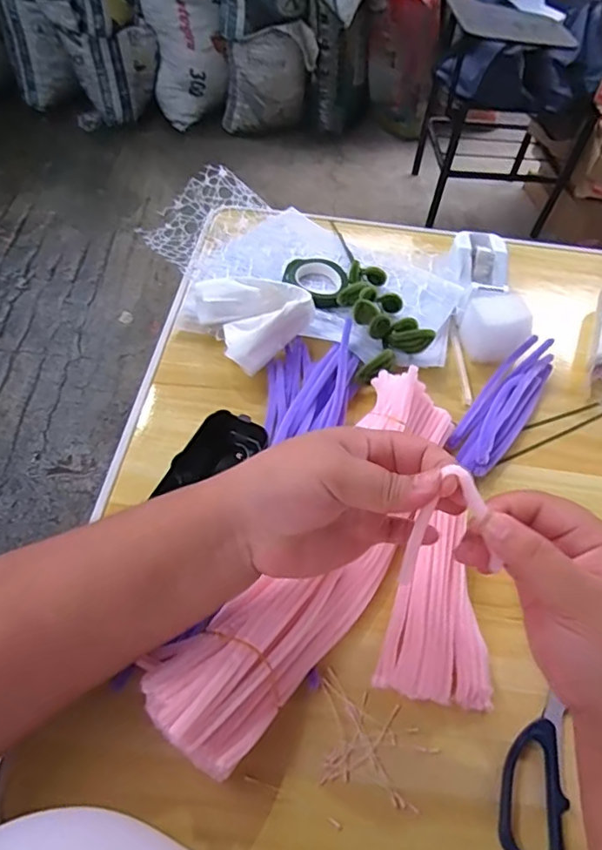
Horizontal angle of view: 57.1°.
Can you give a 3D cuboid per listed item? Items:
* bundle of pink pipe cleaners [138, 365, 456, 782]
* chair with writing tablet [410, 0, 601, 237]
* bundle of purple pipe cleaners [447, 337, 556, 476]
[{"bbox_3d":[0.019,0.076,0.366,0.079,0.040,0.292,30,56,17],"label":"bundle of pink pipe cleaners"},{"bbox_3d":[0.620,-0.998,1.596,0.461,0.741,0.542,11,53,3],"label":"chair with writing tablet"},{"bbox_3d":[0.172,-0.019,0.466,0.043,0.022,0.155,32,57,18],"label":"bundle of purple pipe cleaners"}]

